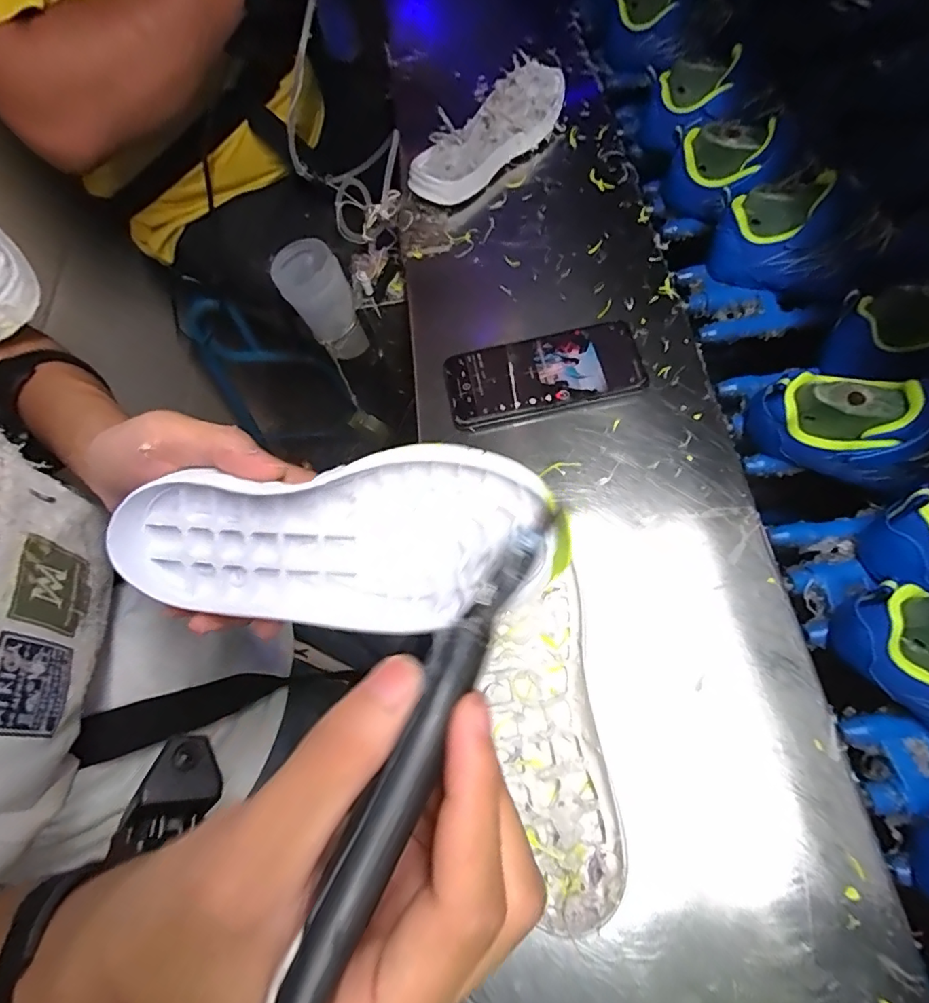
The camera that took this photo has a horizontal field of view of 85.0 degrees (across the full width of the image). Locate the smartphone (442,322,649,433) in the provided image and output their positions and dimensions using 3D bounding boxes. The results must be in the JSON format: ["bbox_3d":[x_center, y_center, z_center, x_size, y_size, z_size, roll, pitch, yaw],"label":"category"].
[{"bbox_3d":[0.066,-0.108,0.425,0.163,0.010,0.076,-13,67,2],"label":"smartphone"}]

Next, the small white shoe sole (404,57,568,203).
[{"bbox_3d":[0.032,-0.395,0.545,0.076,0.043,0.222,40,77,20],"label":"small white shoe sole"}]

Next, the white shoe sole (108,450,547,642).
[{"bbox_3d":[-0.060,0.022,0.230,0.190,0.028,0.078,-5,99,11],"label":"white shoe sole"}]

